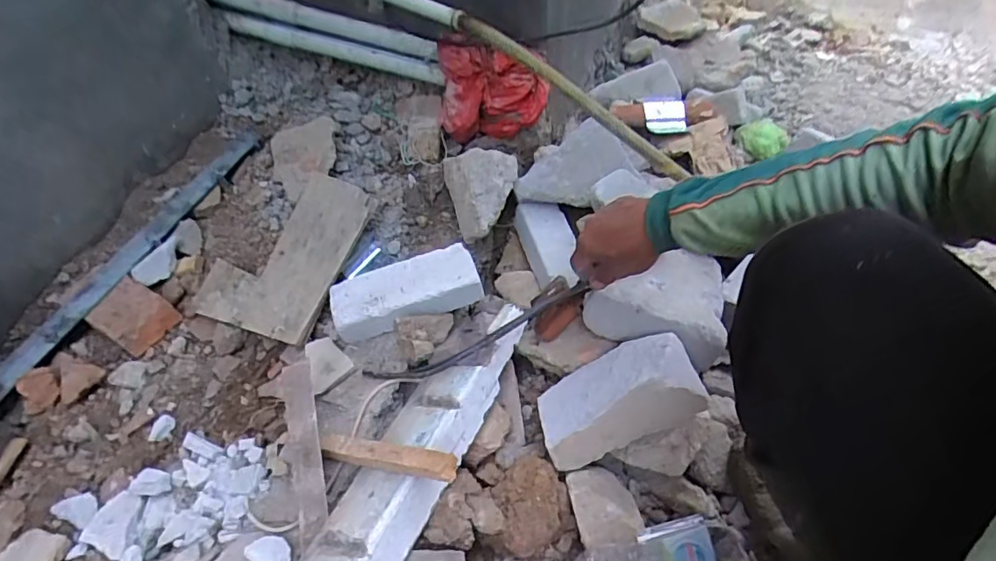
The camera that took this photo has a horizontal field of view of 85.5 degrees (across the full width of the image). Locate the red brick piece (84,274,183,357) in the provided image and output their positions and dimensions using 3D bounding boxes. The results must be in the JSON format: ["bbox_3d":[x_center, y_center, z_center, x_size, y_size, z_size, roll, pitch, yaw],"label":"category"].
[{"bbox_3d":[-0.509,0.051,0.753,0.099,0.040,0.081,26,60,21],"label":"red brick piece"}]

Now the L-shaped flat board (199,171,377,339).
[{"bbox_3d":[-0.297,-0.042,0.766,0.173,0.027,0.255,25,76,10],"label":"L-shaped flat board"}]

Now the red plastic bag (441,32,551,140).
[{"bbox_3d":[-0.010,-0.308,0.857,0.171,0.163,0.085,-3,54,3],"label":"red plastic bag"}]

